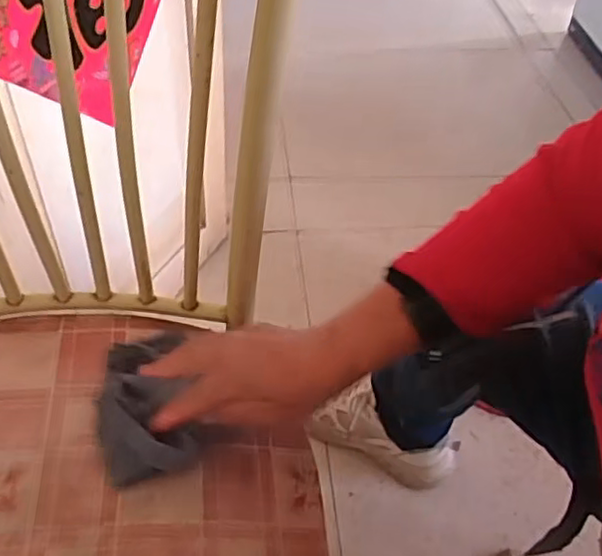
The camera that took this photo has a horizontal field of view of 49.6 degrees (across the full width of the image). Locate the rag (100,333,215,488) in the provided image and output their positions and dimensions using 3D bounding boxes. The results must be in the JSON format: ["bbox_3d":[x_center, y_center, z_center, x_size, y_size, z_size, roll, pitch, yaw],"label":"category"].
[{"bbox_3d":[-0.113,0.085,0.486,0.076,0.033,0.131,-6,40,-12],"label":"rag"}]

